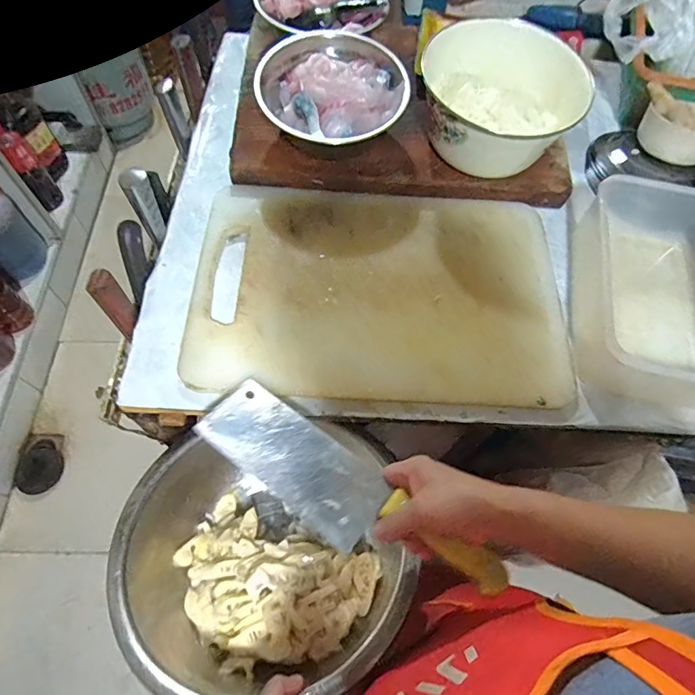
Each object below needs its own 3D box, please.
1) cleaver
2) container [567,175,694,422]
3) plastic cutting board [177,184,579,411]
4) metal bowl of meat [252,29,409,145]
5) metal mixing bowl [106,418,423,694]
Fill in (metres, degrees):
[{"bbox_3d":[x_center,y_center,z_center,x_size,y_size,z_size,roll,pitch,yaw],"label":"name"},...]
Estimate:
[{"bbox_3d":[-0.005,0.122,0.401,0.283,0.019,0.078,29,66,18],"label":"cleaver"},{"bbox_3d":[0.360,-0.063,0.535,0.171,0.092,0.297,13,64,4],"label":"container"},{"bbox_3d":[0.040,-0.077,0.554,0.432,0.018,0.298,2,64,-2],"label":"plastic cutting board"},{"bbox_3d":[-0.020,-0.336,0.599,0.191,0.061,0.164,-3,64,-4],"label":"metal bowl of meat"},{"bbox_3d":[-0.086,0.217,0.487,0.286,0.133,0.236,-8,64,-7],"label":"metal mixing bowl"}]

